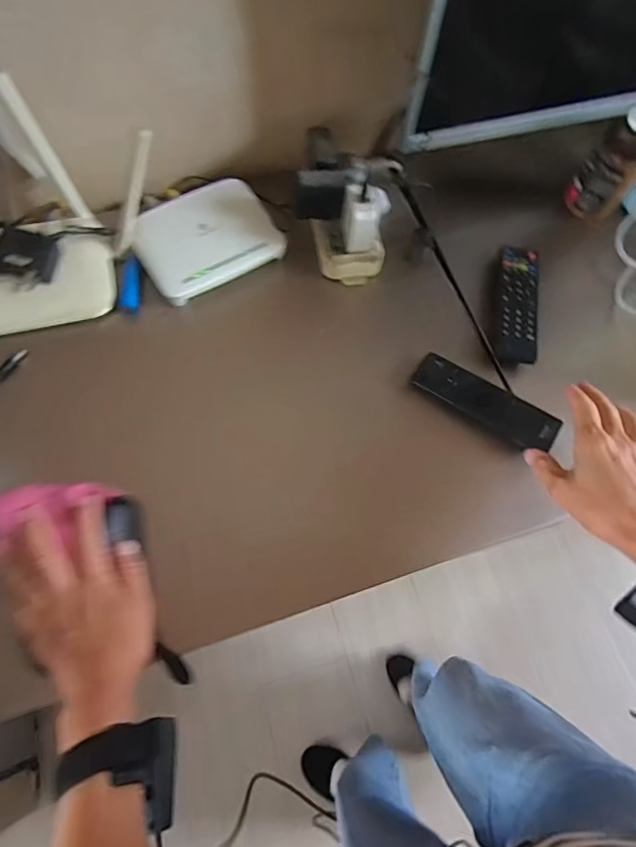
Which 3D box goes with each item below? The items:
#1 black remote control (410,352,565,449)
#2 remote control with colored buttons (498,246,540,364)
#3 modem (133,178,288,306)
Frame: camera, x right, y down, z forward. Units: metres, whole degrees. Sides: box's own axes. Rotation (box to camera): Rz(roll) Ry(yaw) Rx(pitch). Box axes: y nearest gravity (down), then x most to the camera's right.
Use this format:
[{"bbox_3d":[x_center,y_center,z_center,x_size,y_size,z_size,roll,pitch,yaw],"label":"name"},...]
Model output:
[{"bbox_3d":[0.167,-0.021,0.498,0.145,0.019,0.046,32,72,12],"label":"black remote control"},{"bbox_3d":[0.221,-0.137,0.547,0.043,0.017,0.151,11,69,5],"label":"remote control with colored buttons"},{"bbox_3d":[-0.128,-0.211,0.554,0.146,0.023,0.116,-30,71,-11],"label":"modem"}]

